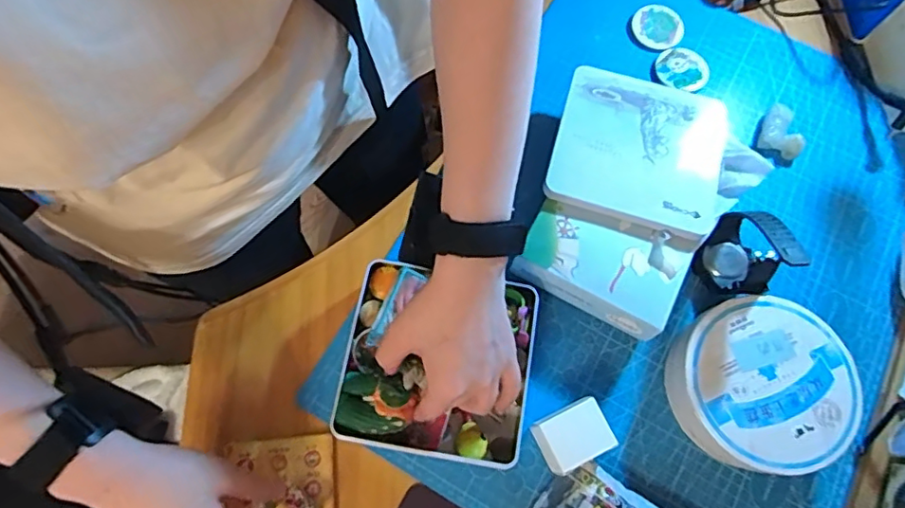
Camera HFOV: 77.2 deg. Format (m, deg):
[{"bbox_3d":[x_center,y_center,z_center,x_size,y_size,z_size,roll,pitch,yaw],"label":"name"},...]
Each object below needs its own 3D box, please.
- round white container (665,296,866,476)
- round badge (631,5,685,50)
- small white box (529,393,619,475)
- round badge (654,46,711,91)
[{"bbox_3d":[0.257,0.110,0.479,0.135,0.054,0.134,1,71,-2],"label":"round white container"},{"bbox_3d":[0.227,-0.251,0.627,0.057,0.009,0.052,1,71,-2],"label":"round badge"},{"bbox_3d":[0.097,0.148,0.464,0.052,0.041,0.044,-24,74,-10],"label":"small white box"},{"bbox_3d":[0.246,-0.200,0.610,0.055,0.009,0.052,-1,72,3],"label":"round badge"}]

